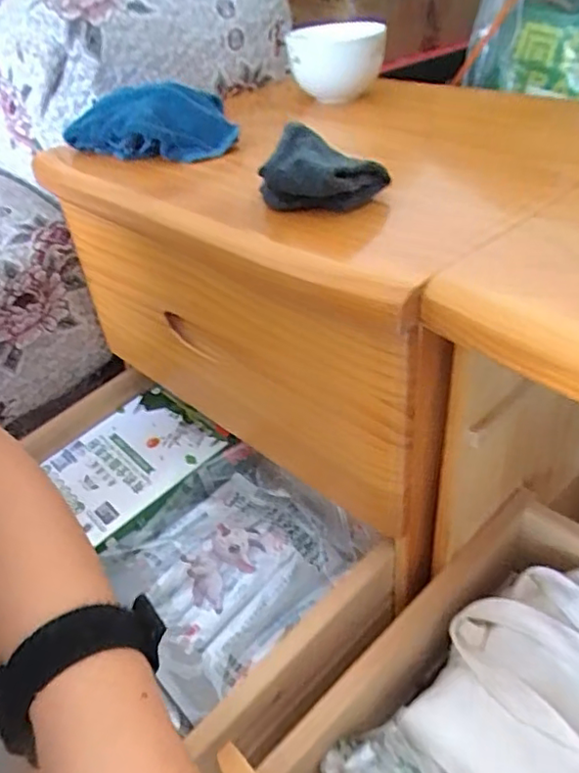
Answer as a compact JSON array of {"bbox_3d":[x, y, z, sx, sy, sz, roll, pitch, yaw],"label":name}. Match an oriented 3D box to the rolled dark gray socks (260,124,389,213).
[{"bbox_3d":[0.023,-0.140,0.394,0.074,0.041,0.050,10,40,20],"label":"rolled dark gray socks"}]

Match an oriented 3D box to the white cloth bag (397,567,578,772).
[{"bbox_3d":[0.174,0.214,0.410,0.170,0.077,0.128,-28,42,-26],"label":"white cloth bag"}]

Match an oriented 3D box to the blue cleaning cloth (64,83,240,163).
[{"bbox_3d":[-0.117,-0.233,0.527,0.149,0.045,0.081,14,42,24],"label":"blue cleaning cloth"}]

